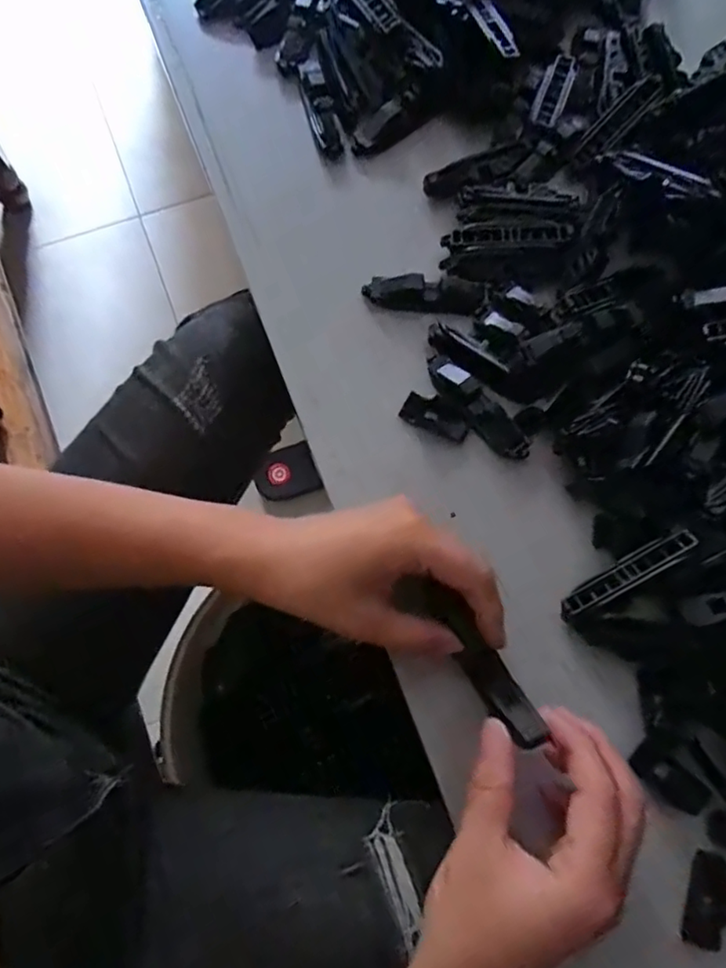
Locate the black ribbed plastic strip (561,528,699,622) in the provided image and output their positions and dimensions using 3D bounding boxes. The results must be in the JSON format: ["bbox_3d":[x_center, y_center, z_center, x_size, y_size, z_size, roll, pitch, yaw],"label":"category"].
[{"bbox_3d":[0.139,0.048,0.321,0.076,0.013,0.014,-35,78,13],"label":"black ribbed plastic strip"}]

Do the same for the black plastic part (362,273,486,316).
[{"bbox_3d":[0.038,-0.119,0.378,0.073,0.010,0.024,6,77,2],"label":"black plastic part"}]

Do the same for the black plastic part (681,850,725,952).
[{"bbox_3d":[0.170,0.204,0.295,0.020,0.005,0.043,17,78,5],"label":"black plastic part"}]

